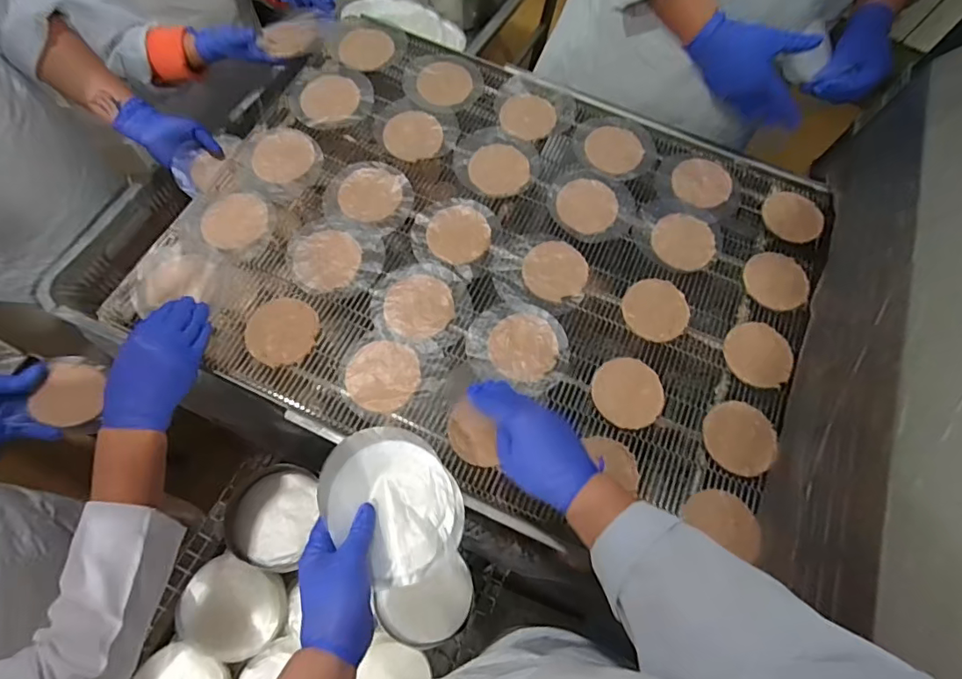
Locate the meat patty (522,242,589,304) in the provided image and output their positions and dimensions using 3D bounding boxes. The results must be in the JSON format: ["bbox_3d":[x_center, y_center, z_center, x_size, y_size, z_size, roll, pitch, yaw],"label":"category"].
[{"bbox_3d":[0.098,-0.090,0.672,0.084,0.006,0.084,1,67,-3],"label":"meat patty"}]

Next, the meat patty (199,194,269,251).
[{"bbox_3d":[-0.324,-0.157,0.675,0.090,0.013,0.082,1,67,-3],"label":"meat patty"}]

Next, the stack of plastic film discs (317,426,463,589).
[{"bbox_3d":[-0.084,0.155,0.498,0.114,0.021,0.144,-37,74,-17],"label":"stack of plastic film discs"}]

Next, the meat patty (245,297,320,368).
[{"bbox_3d":[-0.238,-0.010,0.618,0.082,0.005,0.086,-12,69,-8],"label":"meat patty"}]

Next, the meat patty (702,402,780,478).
[{"bbox_3d":[0.298,0.112,0.593,0.076,0.015,0.081,1,67,-3],"label":"meat patty"}]

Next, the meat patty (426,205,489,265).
[{"bbox_3d":[-0.029,-0.140,0.684,0.079,0.005,0.084,1,67,-3],"label":"meat patty"}]

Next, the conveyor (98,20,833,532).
[{"bbox_3d":[0.018,-0.138,0.688,0.811,0.032,0.604,21,68,6],"label":"conveyor"}]

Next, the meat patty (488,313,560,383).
[{"bbox_3d":[0.052,0.010,0.625,0.081,0.010,0.085,-12,69,-8],"label":"meat patty"}]

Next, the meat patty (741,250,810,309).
[{"bbox_3d":[0.391,-0.078,0.678,0.078,0.016,0.075,1,67,-3],"label":"meat patty"}]

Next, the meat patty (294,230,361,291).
[{"bbox_3d":[-0.196,-0.103,0.656,0.079,0.004,0.084,1,67,-3],"label":"meat patty"}]

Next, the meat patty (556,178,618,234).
[{"bbox_3d":[0.147,-0.186,0.712,0.082,0.009,0.082,1,67,-3],"label":"meat patty"}]

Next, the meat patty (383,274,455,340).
[{"bbox_3d":[-0.077,-0.042,0.639,0.084,0.004,0.082,1,67,-3],"label":"meat patty"}]

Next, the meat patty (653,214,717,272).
[{"bbox_3d":[0.279,-0.135,0.702,0.086,0.004,0.084,1,67,-3],"label":"meat patty"}]

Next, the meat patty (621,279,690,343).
[{"bbox_3d":[0.224,-0.038,0.657,0.084,0.007,0.082,1,67,-3],"label":"meat patty"}]

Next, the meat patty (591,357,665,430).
[{"bbox_3d":[0.176,0.063,0.612,0.079,0.006,0.084,1,67,-3],"label":"meat patty"}]

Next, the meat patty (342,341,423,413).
[{"bbox_3d":[-0.114,0.042,0.600,0.084,0.008,0.082,-10,68,-7],"label":"meat patty"}]

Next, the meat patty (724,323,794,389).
[{"bbox_3d":[0.346,0.017,0.641,0.080,0.011,0.078,1,67,-3],"label":"meat patty"}]

